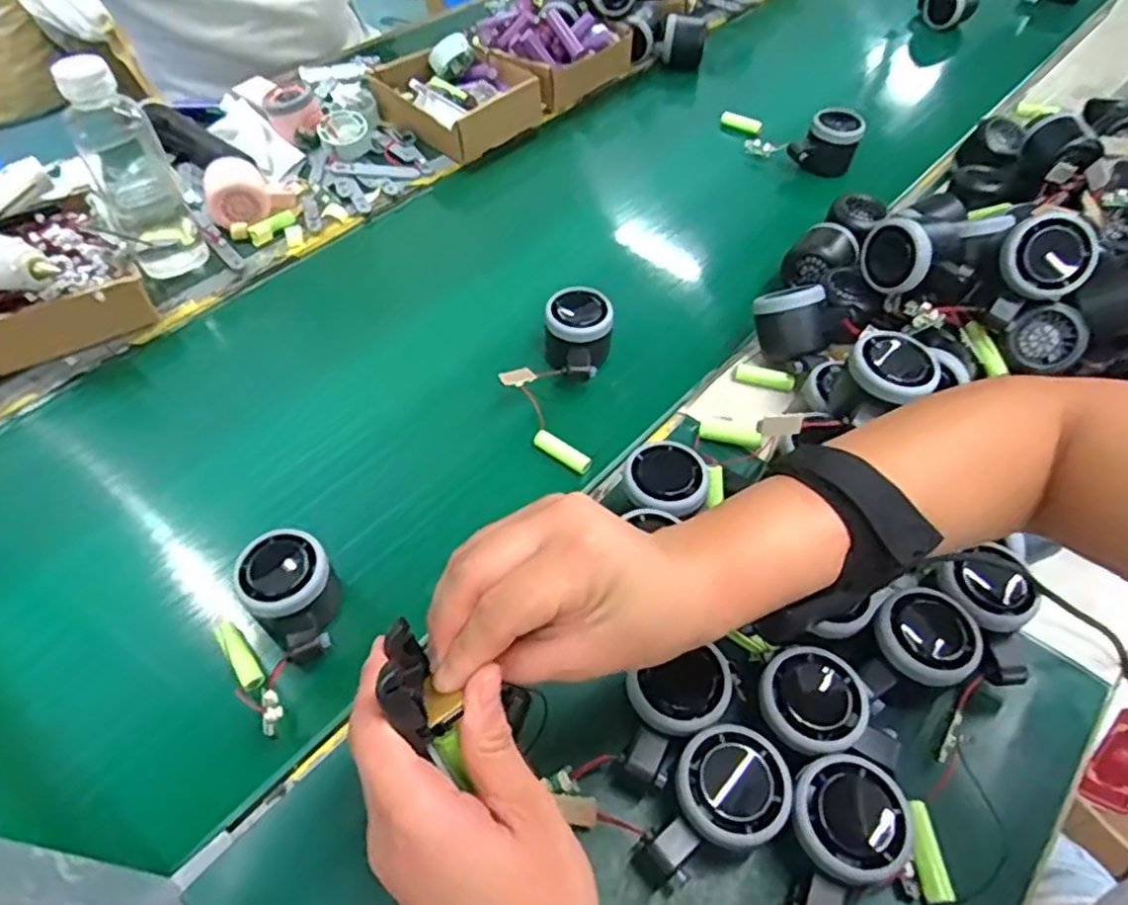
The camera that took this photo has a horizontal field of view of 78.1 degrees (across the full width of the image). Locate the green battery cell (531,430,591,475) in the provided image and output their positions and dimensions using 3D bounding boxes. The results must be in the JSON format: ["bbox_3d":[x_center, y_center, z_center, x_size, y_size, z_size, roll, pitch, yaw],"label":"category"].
[{"bbox_3d":[-0.001,-0.001,0.556,0.051,0.016,0.012,31,59,20],"label":"green battery cell"}]

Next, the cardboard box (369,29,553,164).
[{"bbox_3d":[-0.135,-0.434,0.842,0.185,0.053,0.180,34,60,22],"label":"cardboard box"}]

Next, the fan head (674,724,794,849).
[{"bbox_3d":[0.088,0.174,0.362,0.056,0.022,0.055,-37,62,-25],"label":"fan head"}]

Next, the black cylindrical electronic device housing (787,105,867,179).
[{"bbox_3d":[0.299,-0.352,0.792,0.081,0.061,0.049,13,54,9],"label":"black cylindrical electronic device housing"}]

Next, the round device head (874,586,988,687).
[{"bbox_3d":[0.216,0.105,0.407,0.057,0.017,0.054,1,53,-1],"label":"round device head"}]

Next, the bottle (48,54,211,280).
[{"bbox_3d":[-0.387,-0.252,0.617,0.067,0.163,0.070,-25,58,-18],"label":"bottle"}]

